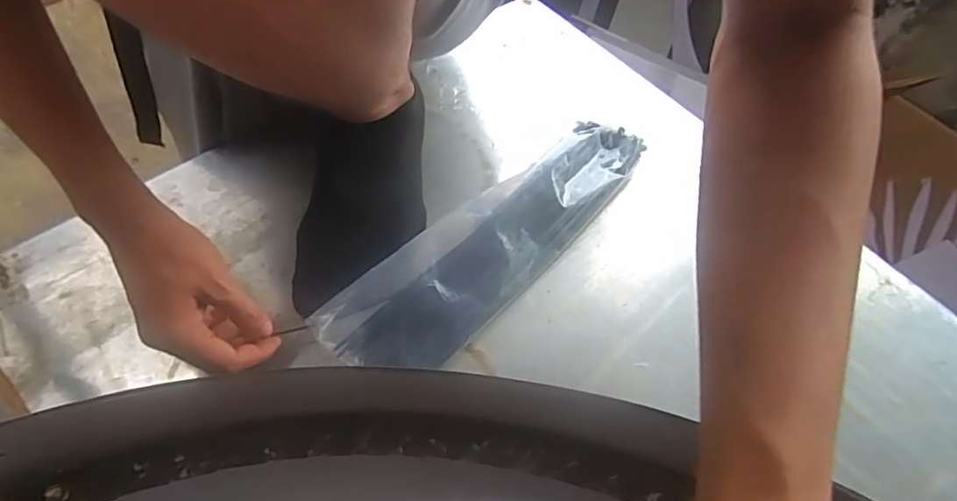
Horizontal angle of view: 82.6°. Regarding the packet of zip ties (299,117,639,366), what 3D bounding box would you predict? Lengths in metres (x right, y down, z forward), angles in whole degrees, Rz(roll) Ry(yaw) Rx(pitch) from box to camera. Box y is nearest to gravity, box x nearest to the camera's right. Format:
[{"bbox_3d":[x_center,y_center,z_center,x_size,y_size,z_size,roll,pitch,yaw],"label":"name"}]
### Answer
[{"bbox_3d":[0.020,-0.014,0.447,0.315,0.029,0.087,-37,68,-21],"label":"packet of zip ties"}]

